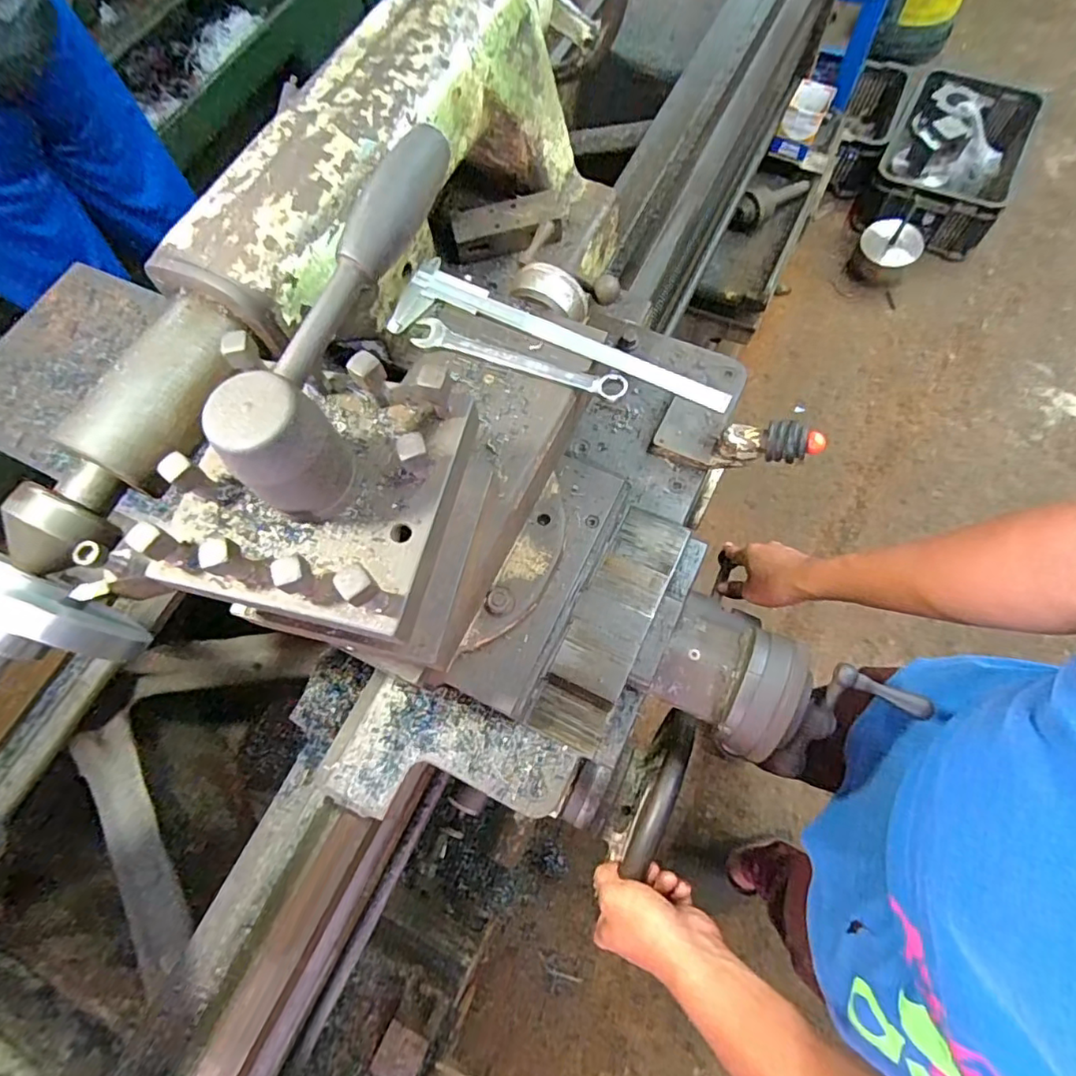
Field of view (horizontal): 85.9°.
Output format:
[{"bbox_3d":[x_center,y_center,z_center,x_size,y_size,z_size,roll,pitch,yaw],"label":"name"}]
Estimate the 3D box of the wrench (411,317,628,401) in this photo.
[{"bbox_3d":[-0.016,-0.144,0.463,0.179,0.015,0.027,20,72,11],"label":"wrench"}]

